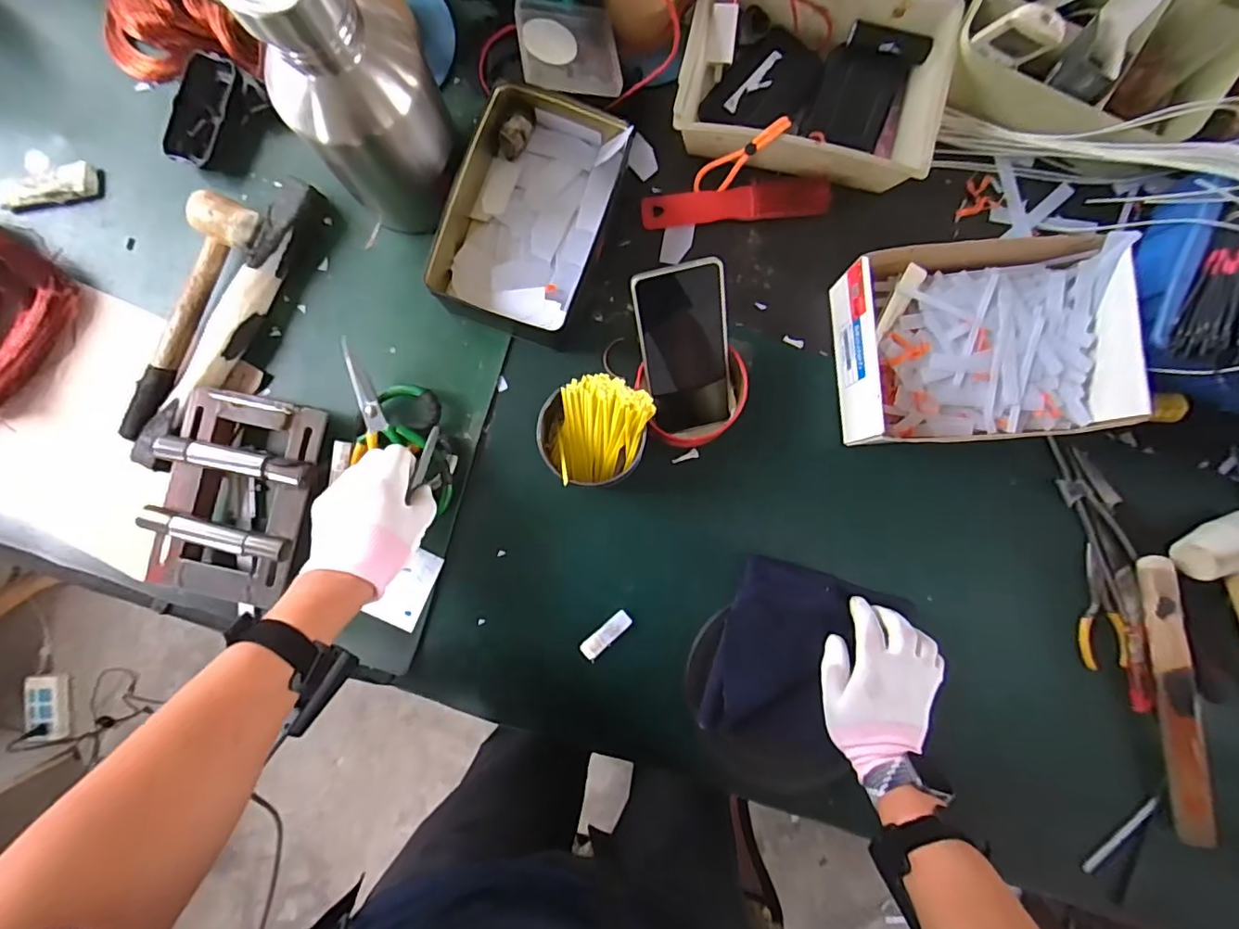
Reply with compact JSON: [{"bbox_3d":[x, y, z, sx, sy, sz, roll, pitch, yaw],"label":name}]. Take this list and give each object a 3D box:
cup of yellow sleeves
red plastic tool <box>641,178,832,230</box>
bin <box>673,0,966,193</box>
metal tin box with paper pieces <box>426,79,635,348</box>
[{"bbox_3d":[-0.027,-0.030,0.521,0.101,0.094,0.104,0,89,1],"label":"cup of yellow sleeves"},{"bbox_3d":[0.118,-0.270,0.558,0.186,0.015,0.038,-3,91,3],"label":"red plastic tool"},{"bbox_3d":[0.187,-0.375,0.538,0.248,0.061,0.179,11,90,1],"label":"bin"},{"bbox_3d":[-0.086,-0.247,0.531,0.150,0.056,0.239,20,90,1],"label":"metal tin box with paper pieces"}]

